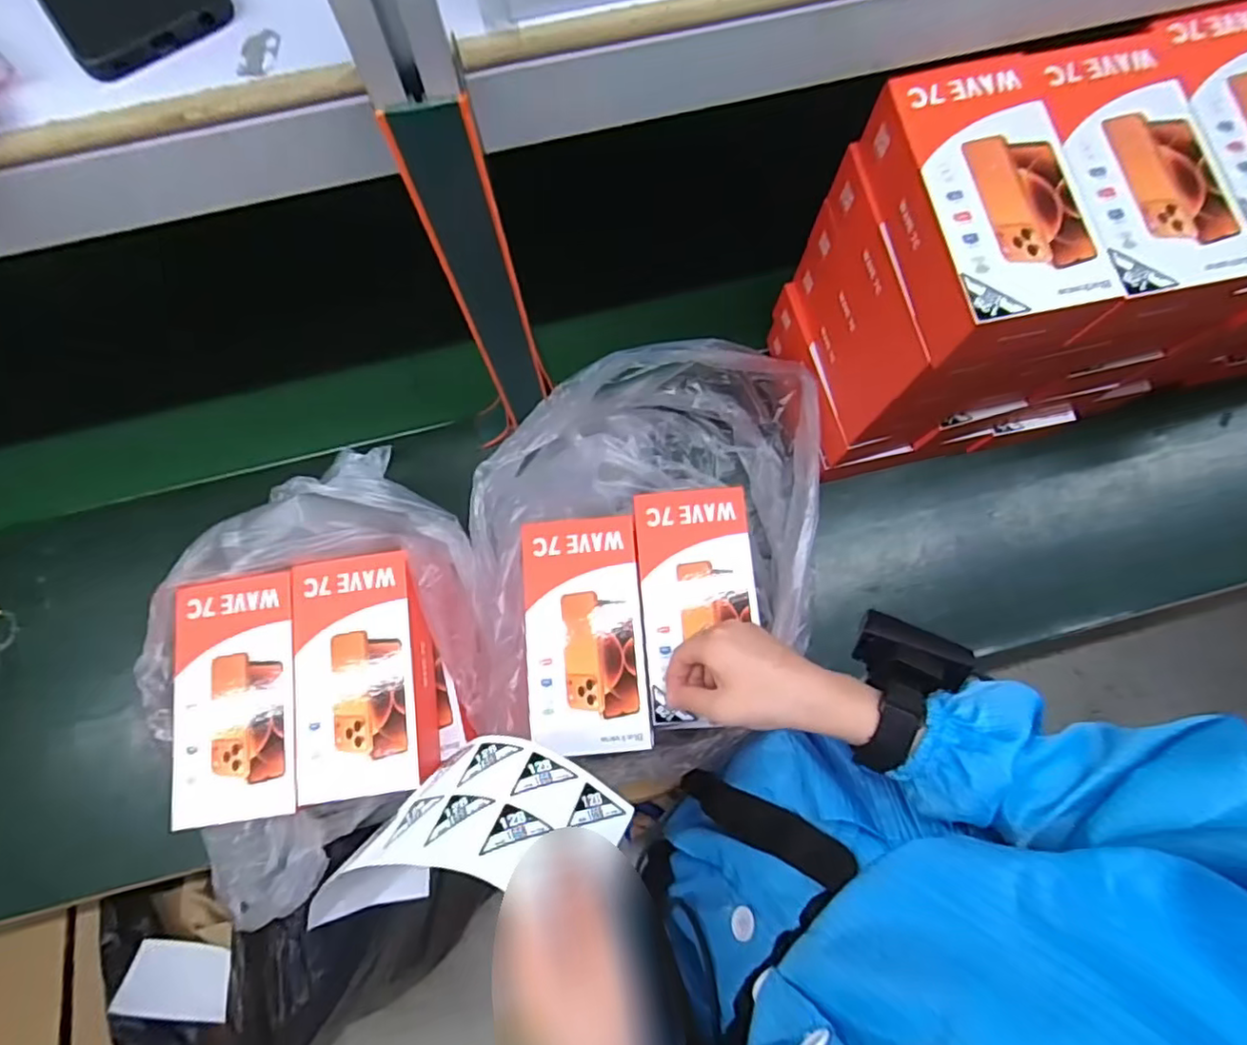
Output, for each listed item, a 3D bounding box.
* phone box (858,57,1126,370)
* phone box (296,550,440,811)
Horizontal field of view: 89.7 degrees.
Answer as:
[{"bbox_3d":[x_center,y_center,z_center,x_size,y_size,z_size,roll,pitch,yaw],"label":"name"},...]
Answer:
[{"bbox_3d":[0.233,-0.203,0.413,0.099,0.056,0.182,-12,77,-3],"label":"phone box"},{"bbox_3d":[-0.205,0.120,0.499,0.093,0.046,0.177,-8,76,-2],"label":"phone box"}]

